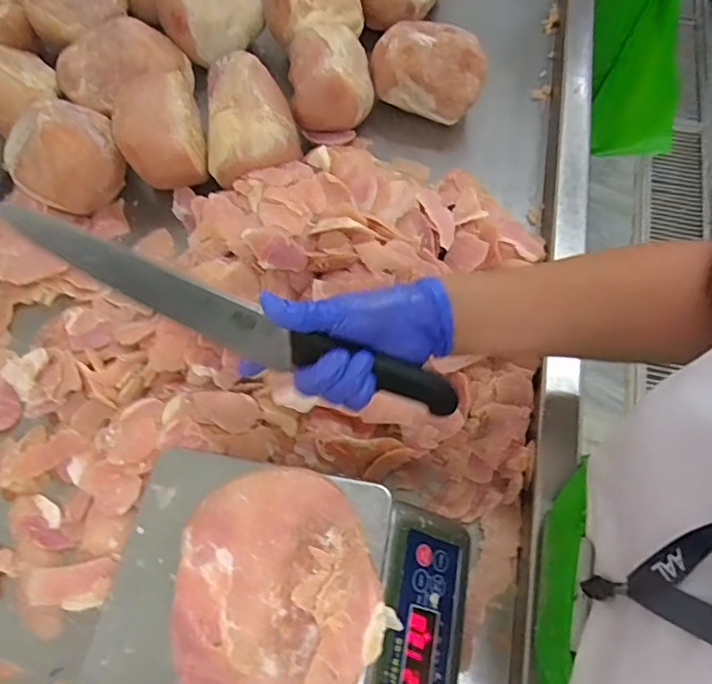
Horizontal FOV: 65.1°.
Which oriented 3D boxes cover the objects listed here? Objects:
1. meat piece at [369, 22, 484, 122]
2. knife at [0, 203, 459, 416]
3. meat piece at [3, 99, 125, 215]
[{"bbox_3d":[0.087,-0.342,0.692,0.135,0.079,0.102,6,64,3],"label":"meat piece"},{"bbox_3d":[-0.091,-0.016,0.414,0.346,0.055,0.024,22,65,-3],"label":"knife"},{"bbox_3d":[-0.326,-0.212,0.624,0.119,0.088,0.097,-41,70,-18],"label":"meat piece"}]

